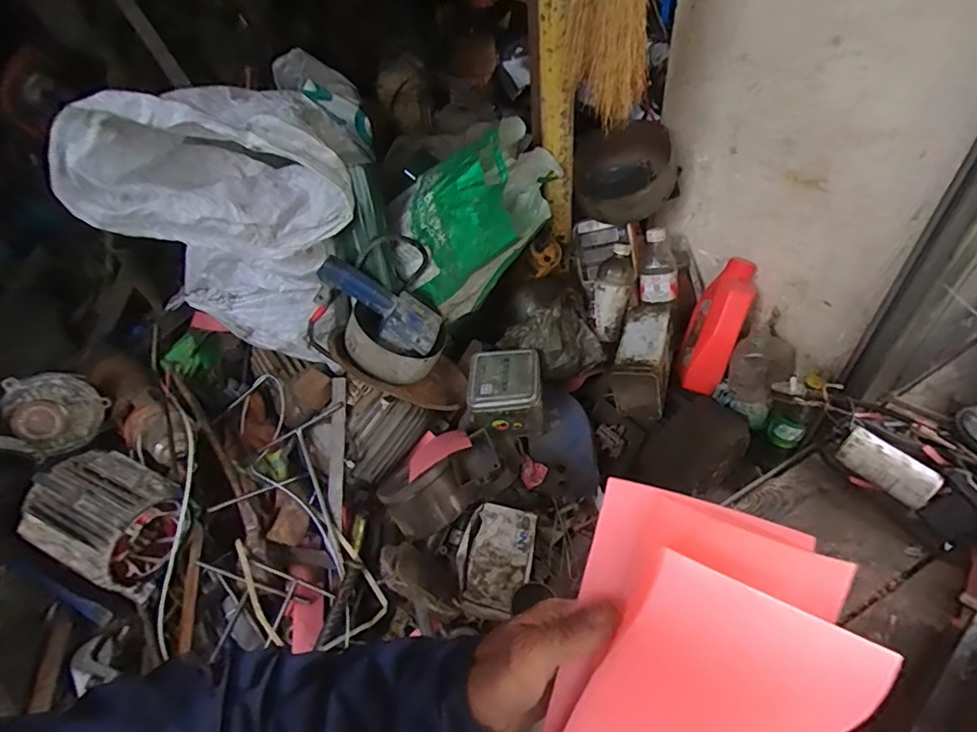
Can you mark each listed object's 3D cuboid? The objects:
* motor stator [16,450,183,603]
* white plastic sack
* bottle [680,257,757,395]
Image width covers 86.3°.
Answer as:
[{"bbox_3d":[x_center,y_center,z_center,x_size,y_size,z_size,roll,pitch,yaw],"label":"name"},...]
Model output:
[{"bbox_3d":[-0.603,0.245,0.832,0.198,0.136,0.156,15,49,21],"label":"motor stator"},{"bbox_3d":[-0.383,-0.222,0.844,0.366,0.413,0.202,-6,45,0],"label":"white plastic sack"},{"bbox_3d":[0.378,-0.068,0.874,0.088,0.228,0.070,22,12,26],"label":"bottle"}]

